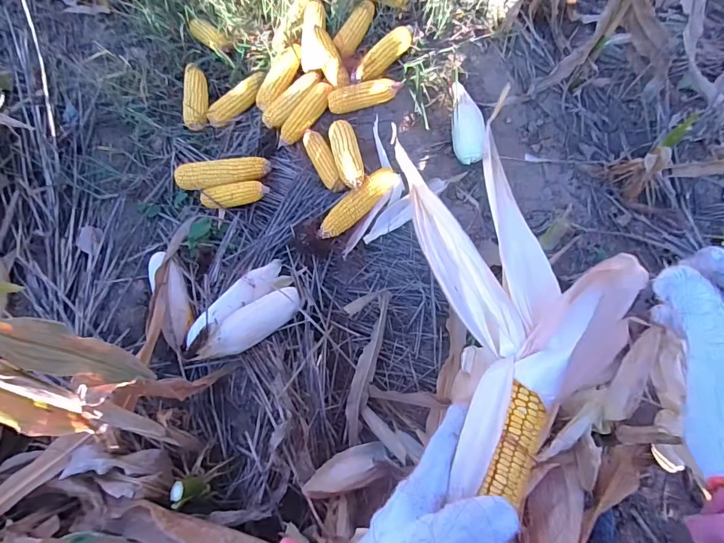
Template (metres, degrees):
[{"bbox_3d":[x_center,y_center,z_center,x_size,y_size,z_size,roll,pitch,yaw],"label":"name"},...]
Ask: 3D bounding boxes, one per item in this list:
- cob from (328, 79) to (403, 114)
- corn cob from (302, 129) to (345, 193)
[{"bbox_3d":[0.005,-0.396,0.922,0.158,0.040,0.041,-16,68,-9],"label":"cob"},{"bbox_3d":[-0.084,-0.237,0.884,0.043,0.038,0.164,-23,69,-12],"label":"corn cob"}]

